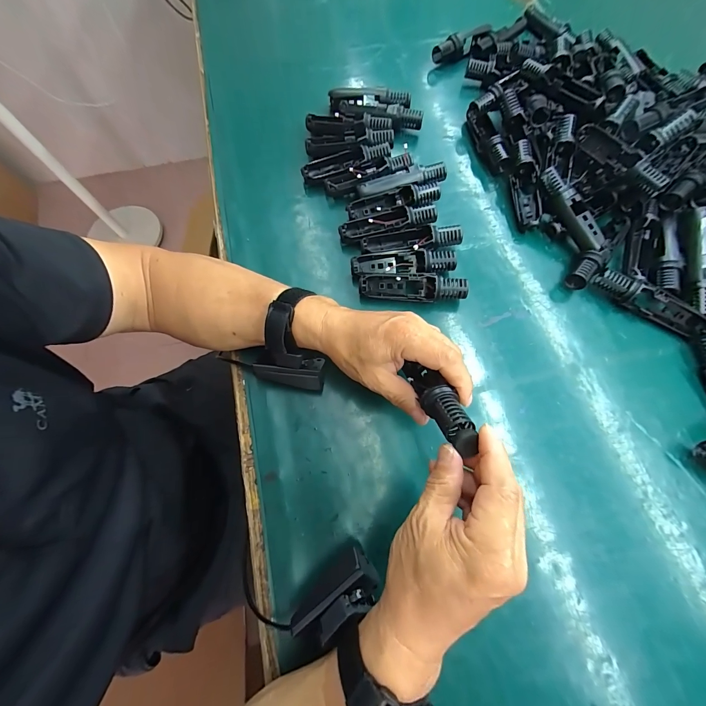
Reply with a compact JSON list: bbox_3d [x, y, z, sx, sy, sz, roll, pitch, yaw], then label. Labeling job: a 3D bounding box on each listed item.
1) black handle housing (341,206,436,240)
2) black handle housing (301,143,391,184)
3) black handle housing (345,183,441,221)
[{"bbox_3d":[0.044,-0.162,0.403,0.122,0.030,0.025,-11,70,-3],"label":"black handle housing"},{"bbox_3d":[-0.009,-0.259,0.437,0.121,0.028,0.029,-14,70,-5],"label":"black handle housing"},{"bbox_3d":[0.053,-0.193,0.415,0.119,0.028,0.031,-11,70,-3],"label":"black handle housing"}]

